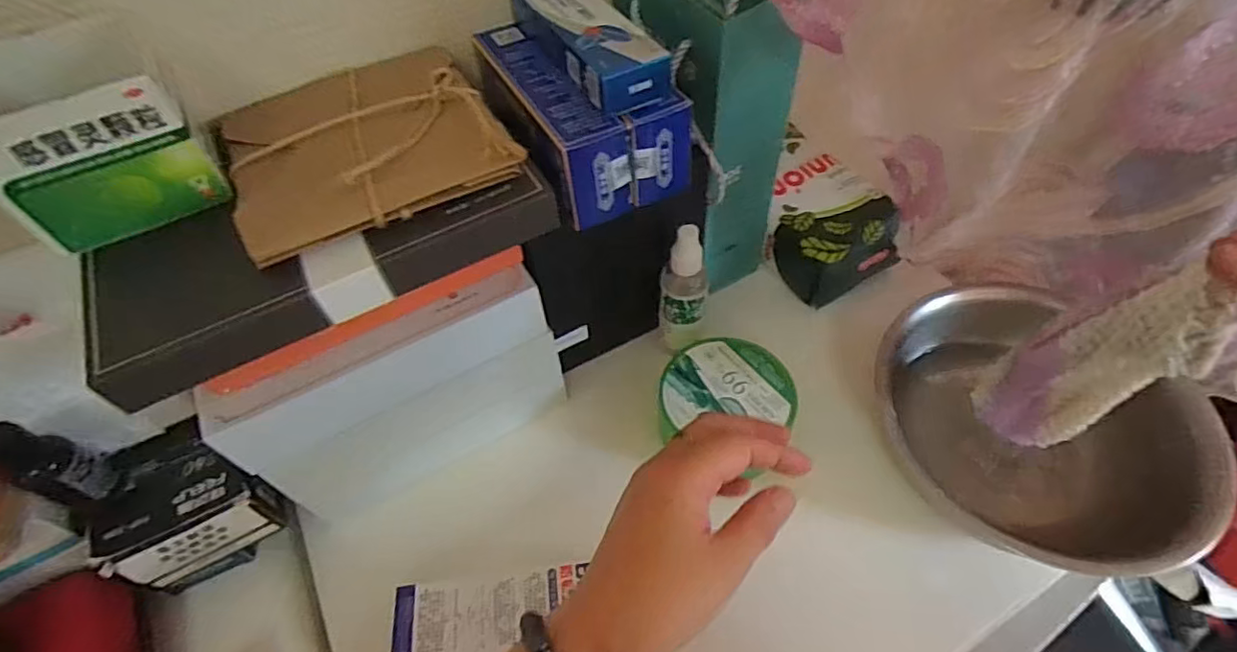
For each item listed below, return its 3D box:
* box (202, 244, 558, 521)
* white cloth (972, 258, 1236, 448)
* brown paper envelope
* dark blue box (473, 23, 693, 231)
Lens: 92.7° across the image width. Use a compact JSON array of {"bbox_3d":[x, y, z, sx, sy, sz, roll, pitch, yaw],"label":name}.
[{"bbox_3d":[-0.140,0.047,0.403,0.201,0.155,0.037,-28,57,-15],"label":"box"},{"bbox_3d":[0.270,0.027,0.343,0.019,0.170,0.052,-23,65,-17],"label":"white cloth"},{"bbox_3d":[-0.147,-0.108,0.334,0.138,0.017,0.138,-26,57,-14],"label":"brown paper envelope"},{"bbox_3d":[-0.029,-0.142,0.387,0.095,0.061,0.154,-23,56,-12],"label":"dark blue box"}]

